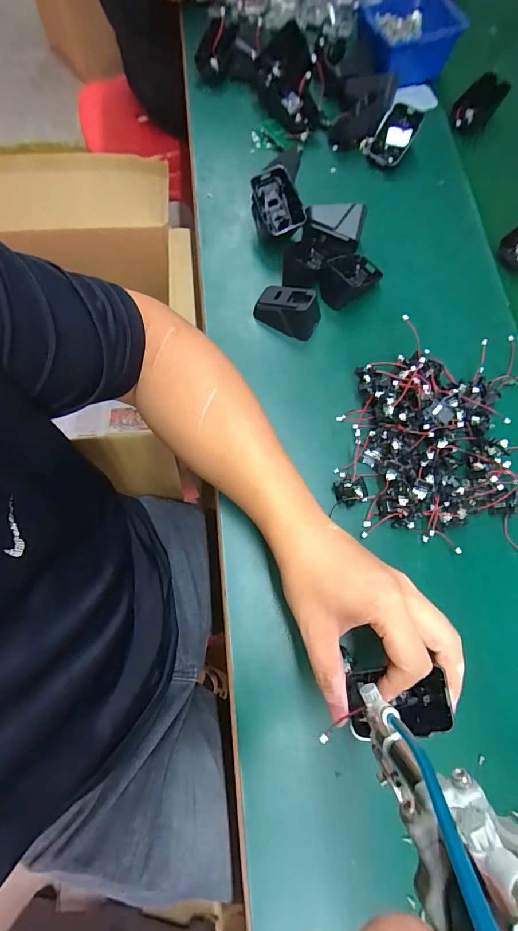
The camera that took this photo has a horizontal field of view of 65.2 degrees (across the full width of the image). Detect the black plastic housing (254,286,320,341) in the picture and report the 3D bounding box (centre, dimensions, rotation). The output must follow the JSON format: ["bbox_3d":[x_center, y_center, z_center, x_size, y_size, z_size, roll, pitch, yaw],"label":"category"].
[{"bbox_3d":[0.031,-0.169,0.442,0.066,0.043,0.034,26,74,6],"label":"black plastic housing"}]

